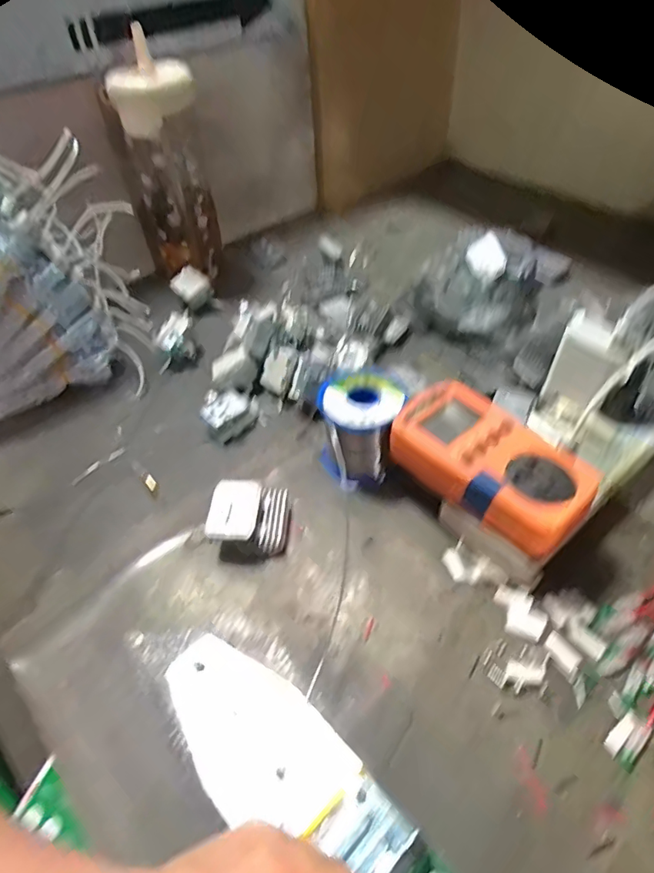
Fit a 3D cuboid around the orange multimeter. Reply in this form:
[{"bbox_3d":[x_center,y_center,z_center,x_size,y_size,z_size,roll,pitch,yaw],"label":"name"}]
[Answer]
[{"bbox_3d":[0.108,0.015,0.348,0.070,0.033,0.128,-36,55,-25],"label":"orange multimeter"}]

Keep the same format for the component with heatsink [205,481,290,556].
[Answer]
[{"bbox_3d":[-0.055,0.057,0.376,0.052,0.032,0.048,-2,48,3],"label":"component with heatsink"}]

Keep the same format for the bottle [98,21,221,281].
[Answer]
[{"bbox_3d":[-0.165,-0.268,0.556,0.087,0.210,0.089,-16,48,-10],"label":"bottle"}]

